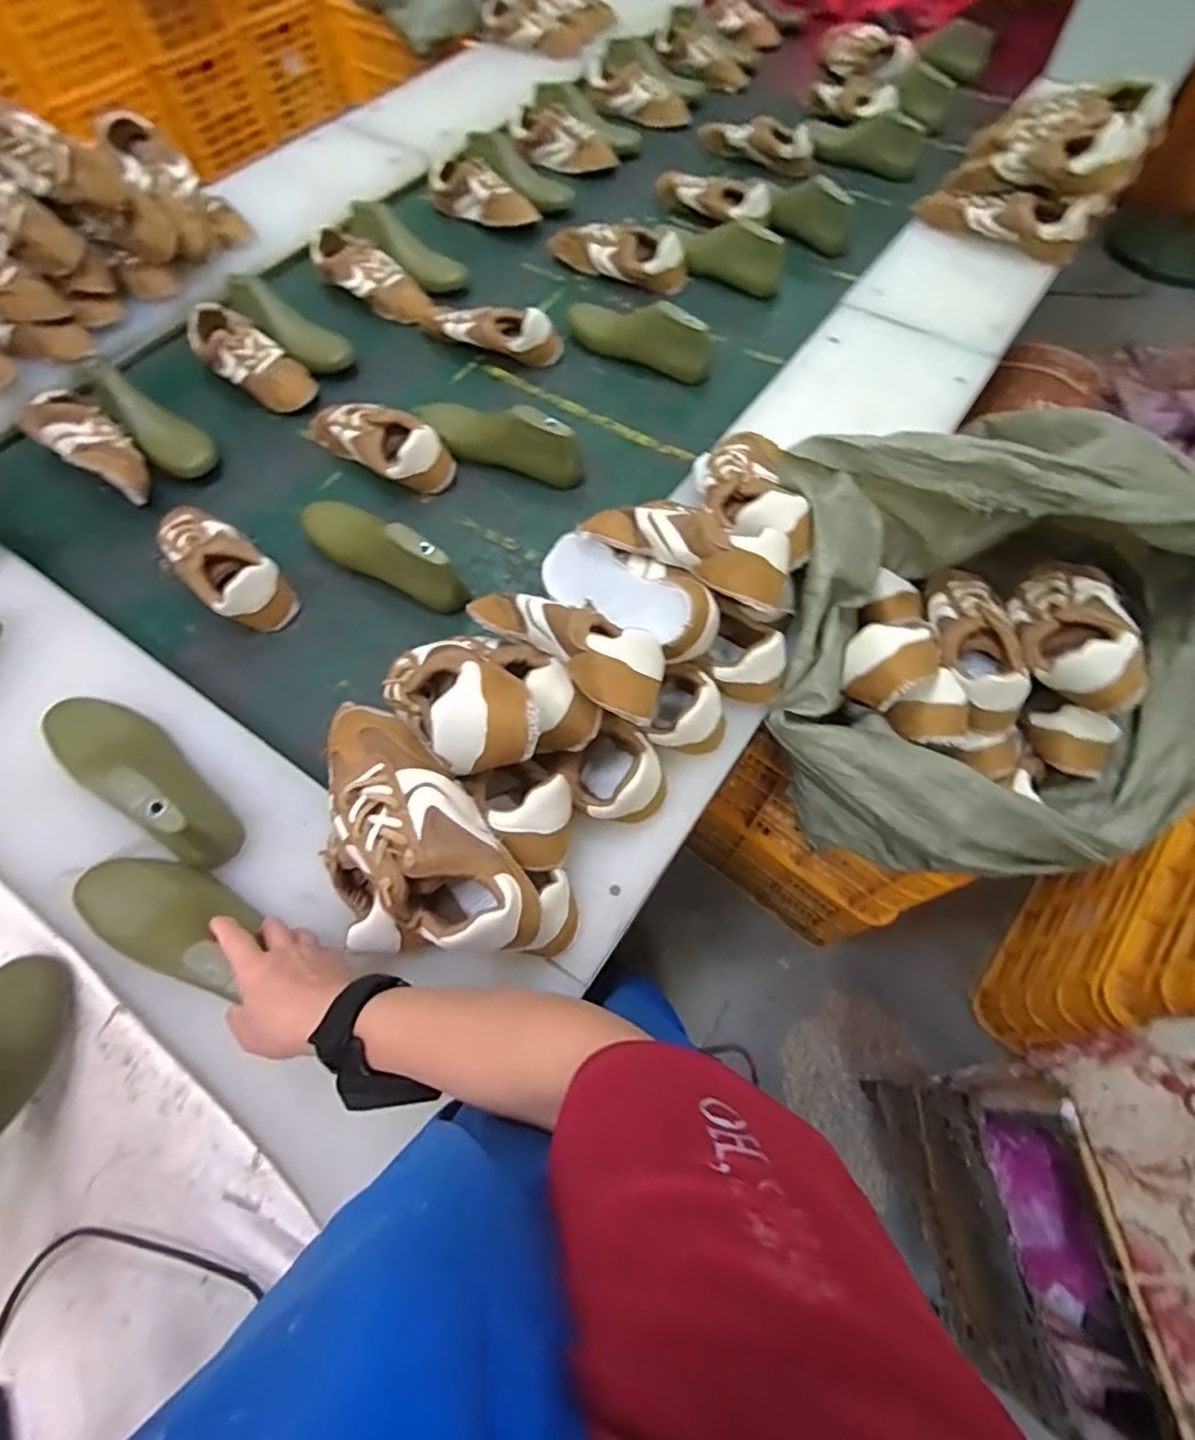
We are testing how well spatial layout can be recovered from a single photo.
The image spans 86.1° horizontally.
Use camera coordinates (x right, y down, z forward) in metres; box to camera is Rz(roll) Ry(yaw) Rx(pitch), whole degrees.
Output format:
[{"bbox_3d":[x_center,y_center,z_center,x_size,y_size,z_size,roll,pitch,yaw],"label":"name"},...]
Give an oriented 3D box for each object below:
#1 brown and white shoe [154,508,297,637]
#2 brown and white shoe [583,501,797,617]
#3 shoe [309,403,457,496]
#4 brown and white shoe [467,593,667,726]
[{"bbox_3d":[-0.461,-0.192,0.771,0.217,0.065,0.085,40,71,17],"label":"brown and white shoe"},{"bbox_3d":[0.081,-0.178,0.619,0.229,0.067,0.073,27,67,26],"label":"brown and white shoe"},{"bbox_3d":[-0.294,-0.381,0.872,0.215,0.078,0.086,35,70,15],"label":"shoe"},{"bbox_3d":[-0.039,-0.079,0.563,0.227,0.065,0.072,30,67,31],"label":"brown and white shoe"}]

